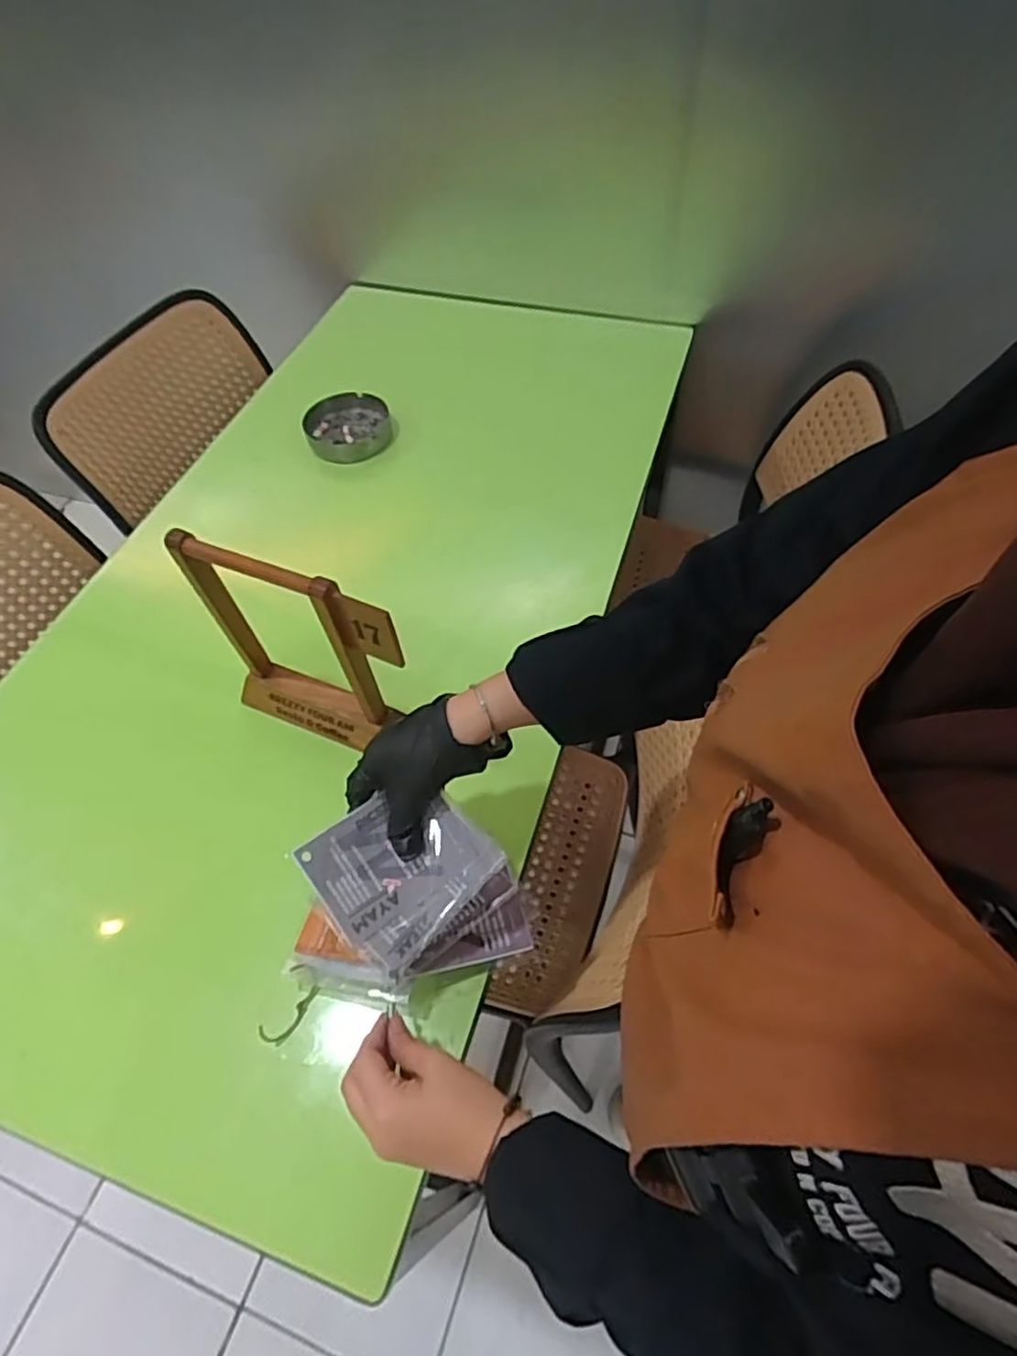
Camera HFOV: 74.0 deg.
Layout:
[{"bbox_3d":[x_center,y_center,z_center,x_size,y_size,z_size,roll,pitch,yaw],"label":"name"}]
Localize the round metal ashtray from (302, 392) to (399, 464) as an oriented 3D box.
[{"bbox_3d":[-0.215,-0.341,0.923,0.122,0.040,0.110,-11,56,-4],"label":"round metal ashtray"}]

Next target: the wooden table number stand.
[{"bbox_3d":[-0.174,-0.020,0.580,0.195,0.216,0.037,17,58,14],"label":"wooden table number stand"}]

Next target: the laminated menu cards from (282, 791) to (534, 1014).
[{"bbox_3d":[-0.084,0.166,0.513,0.175,0.105,0.121,-21,57,-13],"label":"laminated menu cards"}]

